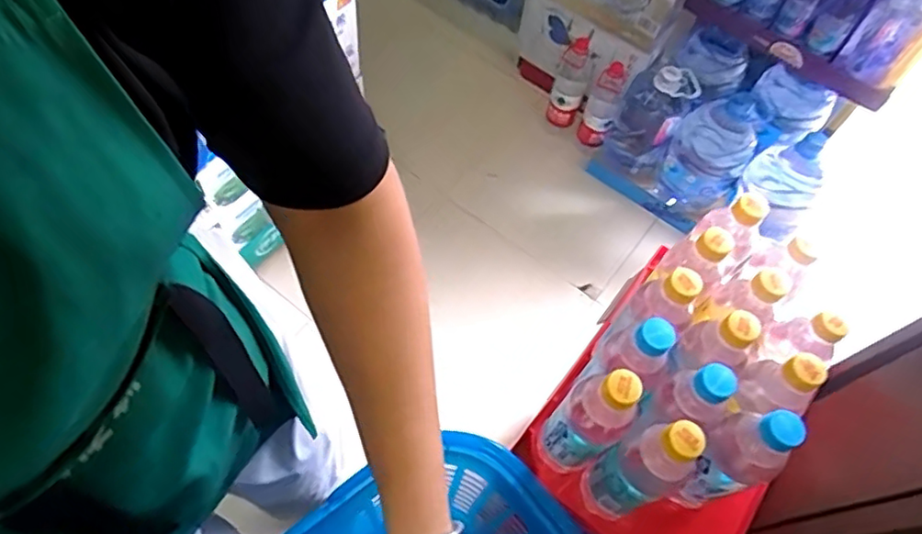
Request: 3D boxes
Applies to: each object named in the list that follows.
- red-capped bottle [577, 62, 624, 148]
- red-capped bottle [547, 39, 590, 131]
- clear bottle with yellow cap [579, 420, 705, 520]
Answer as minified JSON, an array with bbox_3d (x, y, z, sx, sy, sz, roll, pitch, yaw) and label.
[{"bbox_3d":[0.385,-0.433,1.688,0.079,0.266,0.083,11,59,2],"label":"red-capped bottle"},{"bbox_3d":[0.307,-0.519,1.720,0.091,0.265,0.092,16,59,5],"label":"red-capped bottle"},{"bbox_3d":[0.159,0.192,0.567,0.049,0.212,0.053,2,59,-3],"label":"clear bottle with yellow cap"}]

